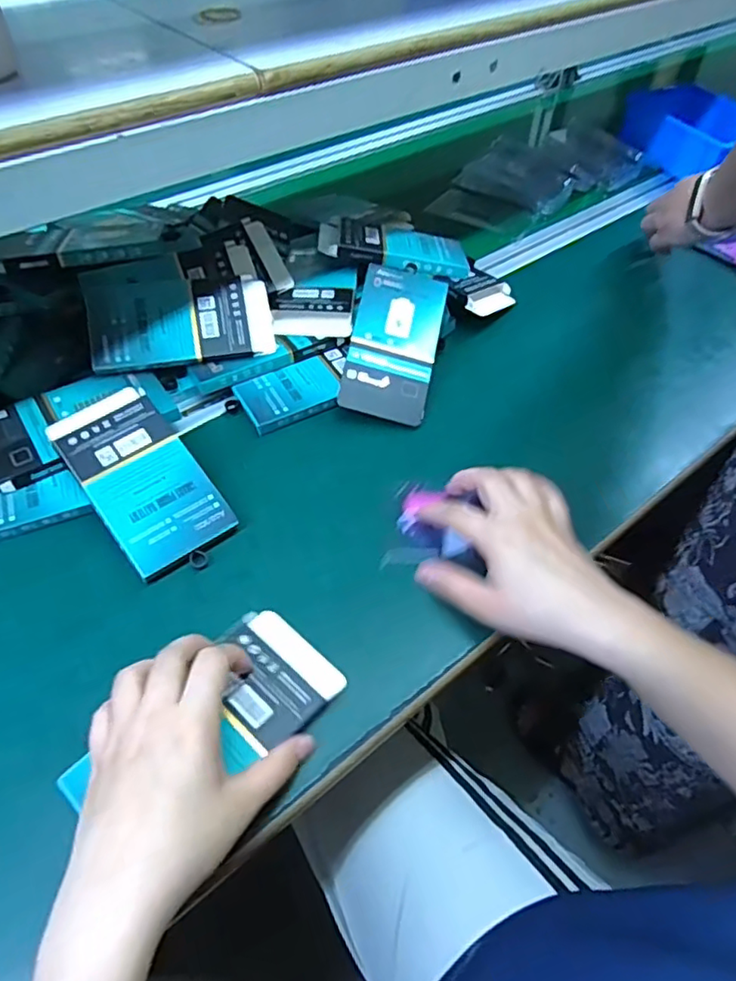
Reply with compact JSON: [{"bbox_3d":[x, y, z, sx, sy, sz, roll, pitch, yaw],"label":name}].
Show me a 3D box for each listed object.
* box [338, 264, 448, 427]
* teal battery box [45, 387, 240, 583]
[{"bbox_3d":[0.024,-0.137,0.544,0.079,0.009,0.153,12,72,-4],"label":"box"},{"bbox_3d":[-0.171,-0.011,0.451,0.078,0.010,0.157,-33,73,-24],"label":"teal battery box"}]

